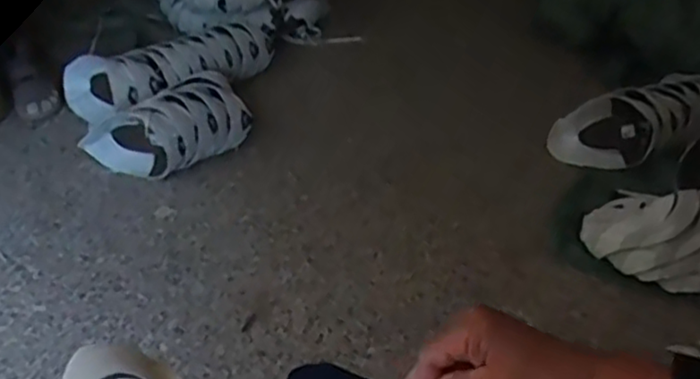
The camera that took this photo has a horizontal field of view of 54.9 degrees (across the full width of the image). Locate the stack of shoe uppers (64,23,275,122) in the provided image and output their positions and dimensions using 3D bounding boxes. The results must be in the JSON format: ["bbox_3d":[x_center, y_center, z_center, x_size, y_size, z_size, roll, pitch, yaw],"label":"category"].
[{"bbox_3d":[-0.391,-0.286,1.591,0.515,0.131,0.205,-19,44,-25],"label":"stack of shoe uppers"}]

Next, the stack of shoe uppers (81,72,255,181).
[{"bbox_3d":[-0.369,-0.141,1.417,0.225,0.133,0.299,30,46,28],"label":"stack of shoe uppers"}]

